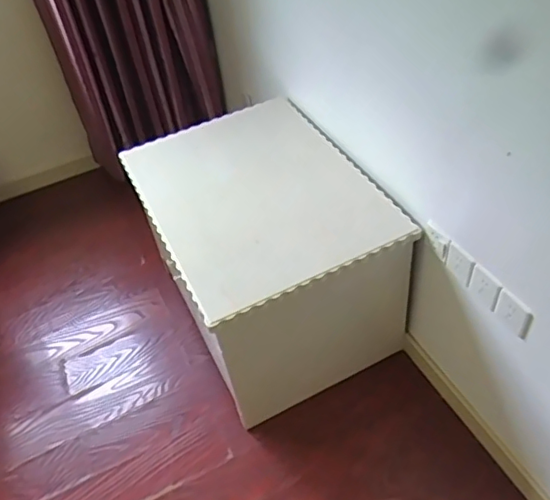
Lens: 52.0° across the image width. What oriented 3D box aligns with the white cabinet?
[{"bbox_3d":[-0.034,0.001,1.777,0.617,0.530,0.757,-23,47,-15],"label":"white cabinet"}]

